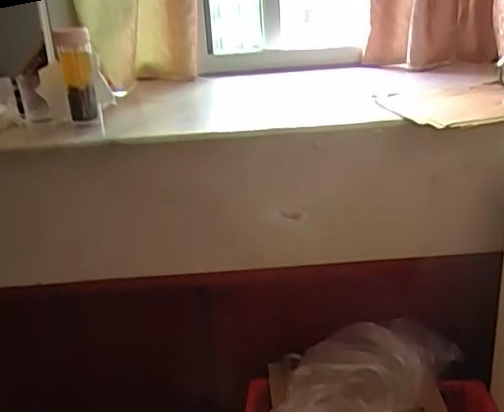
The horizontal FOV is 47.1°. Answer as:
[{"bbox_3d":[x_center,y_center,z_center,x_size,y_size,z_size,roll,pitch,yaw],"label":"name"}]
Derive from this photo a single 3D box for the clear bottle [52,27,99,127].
[{"bbox_3d":[-0.293,-0.213,0.968,0.053,0.160,0.058,-8,23,-15],"label":"clear bottle"}]

